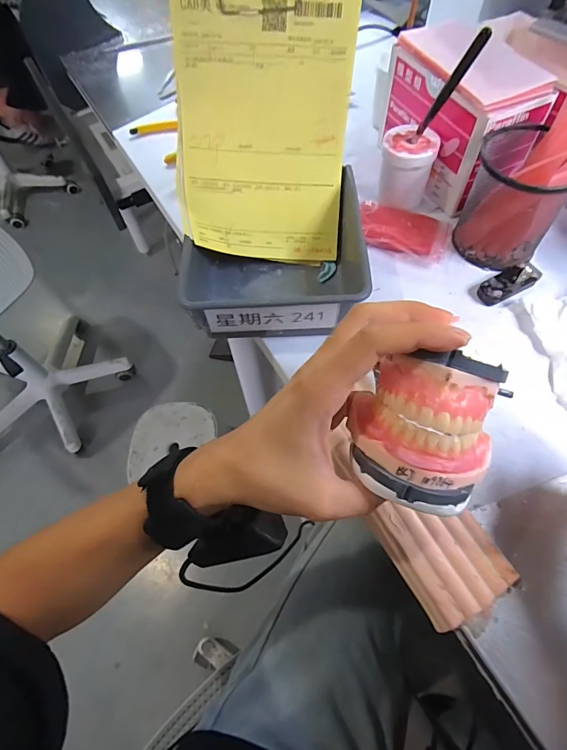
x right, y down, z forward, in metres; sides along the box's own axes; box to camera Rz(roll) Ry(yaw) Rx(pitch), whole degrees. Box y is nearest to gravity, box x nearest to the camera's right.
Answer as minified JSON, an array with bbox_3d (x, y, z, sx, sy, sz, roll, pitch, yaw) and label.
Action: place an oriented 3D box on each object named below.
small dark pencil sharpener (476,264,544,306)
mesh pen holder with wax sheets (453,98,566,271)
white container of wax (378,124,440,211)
[{"bbox_3d":[0.218,-0.088,0.389,0.065,0.011,0.025,-30,63,-13],"label":"small dark pencil sharpener"},{"bbox_3d":[0.219,-0.174,0.366,0.089,0.127,0.092,-1,60,3],"label":"mesh pen holder with wax sheets"},{"bbox_3d":[0.130,-0.219,0.430,0.052,0.057,0.056,11,61,10],"label":"white container of wax"}]

